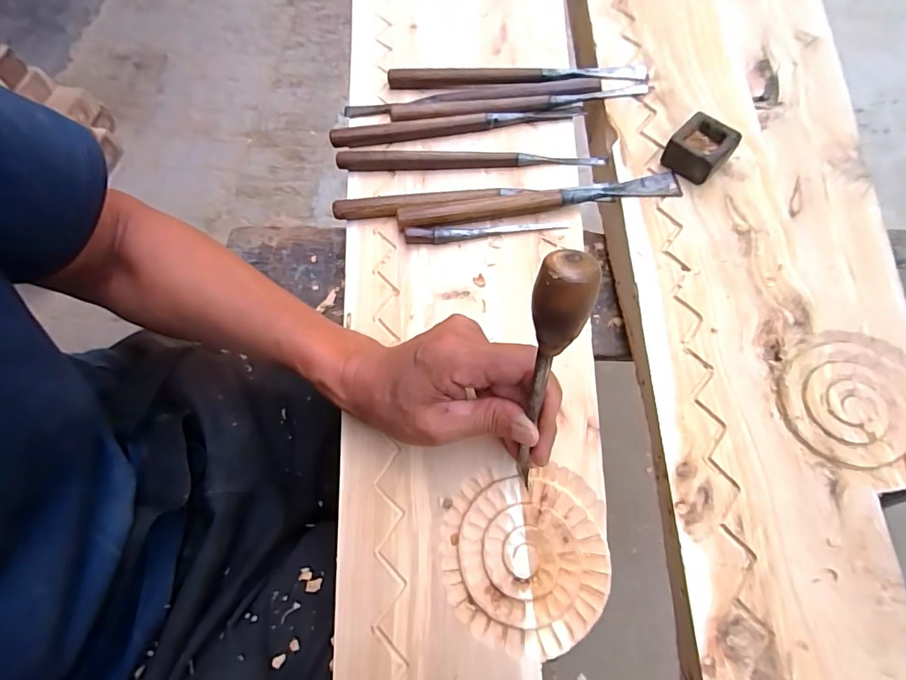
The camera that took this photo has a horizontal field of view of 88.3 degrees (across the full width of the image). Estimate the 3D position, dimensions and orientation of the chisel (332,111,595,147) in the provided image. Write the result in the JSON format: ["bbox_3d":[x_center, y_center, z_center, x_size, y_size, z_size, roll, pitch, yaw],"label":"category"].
[{"bbox_3d":[0.005,-0.215,0.464,0.249,0.022,0.016,-9,67,2],"label":"chisel"}]

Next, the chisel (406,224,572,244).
[{"bbox_3d":[0.031,-0.097,0.410,0.146,0.014,0.012,-5,67,3],"label":"chisel"}]

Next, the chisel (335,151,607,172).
[{"bbox_3d":[0.017,-0.173,0.446,0.256,0.015,0.019,0,67,6],"label":"chisel"}]

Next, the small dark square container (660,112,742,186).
[{"bbox_3d":[0.222,-0.170,0.420,0.047,0.031,0.050,38,76,19],"label":"small dark square container"}]

